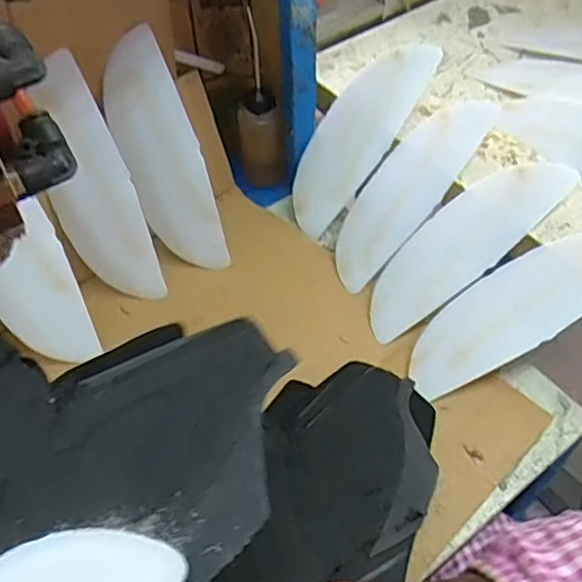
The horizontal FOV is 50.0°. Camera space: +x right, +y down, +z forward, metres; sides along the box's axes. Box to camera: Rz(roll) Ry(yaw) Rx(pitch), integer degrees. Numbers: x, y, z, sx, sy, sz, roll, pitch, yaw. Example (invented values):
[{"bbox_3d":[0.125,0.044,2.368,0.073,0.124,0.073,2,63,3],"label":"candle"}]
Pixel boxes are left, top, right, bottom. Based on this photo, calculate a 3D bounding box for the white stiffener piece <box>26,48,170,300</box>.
[{"bbox_3d":[-0.173,-0.087,0.537,0.071,0.214,0.013,-12,25,7],"label":"white stiffener piece"}]

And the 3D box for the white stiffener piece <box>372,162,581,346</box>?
[{"bbox_3d":[0.153,-0.045,0.566,0.216,0.008,0.074,-41,58,2],"label":"white stiffener piece"}]

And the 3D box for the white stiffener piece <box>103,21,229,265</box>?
[{"bbox_3d":[-0.115,-0.118,0.566,0.068,0.211,0.006,-17,19,6],"label":"white stiffener piece"}]

